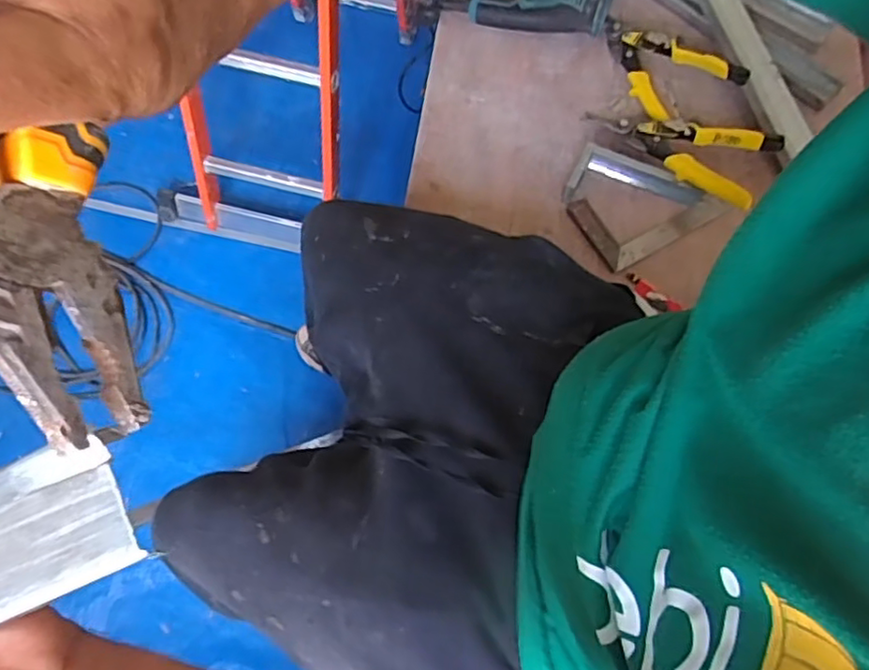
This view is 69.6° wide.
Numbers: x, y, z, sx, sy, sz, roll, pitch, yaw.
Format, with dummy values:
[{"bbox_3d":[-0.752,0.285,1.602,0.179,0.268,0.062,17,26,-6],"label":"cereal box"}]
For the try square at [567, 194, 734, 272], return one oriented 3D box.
[{"bbox_3d":[0.268,-0.156,0.792,0.178,0.019,0.105,-28,73,-12],"label":"try square"}]

